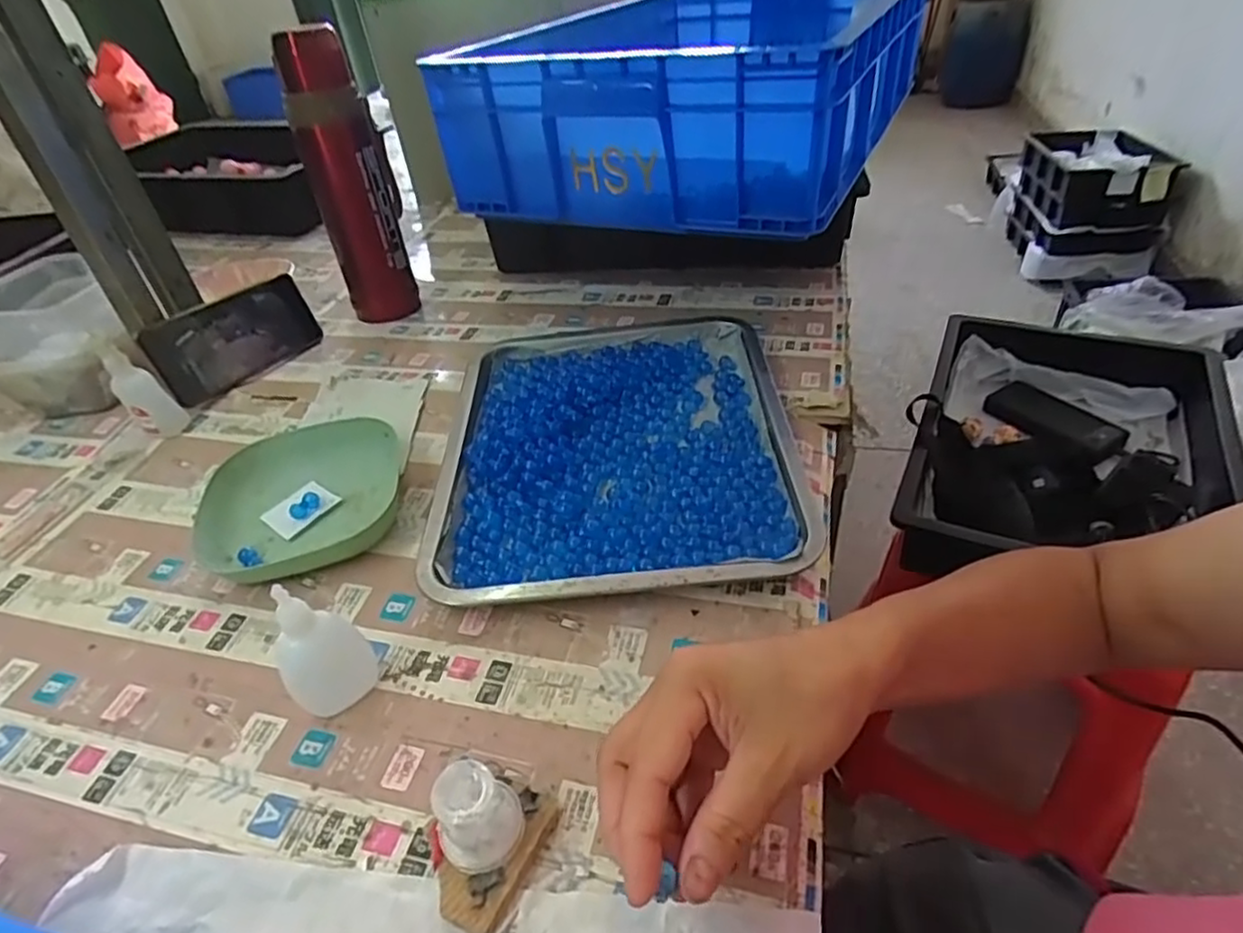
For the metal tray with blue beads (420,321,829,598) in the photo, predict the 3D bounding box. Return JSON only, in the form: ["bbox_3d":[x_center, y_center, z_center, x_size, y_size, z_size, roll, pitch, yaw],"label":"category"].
[{"bbox_3d":[-0.005,-0.028,0.538,0.263,0.032,0.328,-5,40,2],"label":"metal tray with blue beads"}]

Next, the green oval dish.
[{"bbox_3d":[-0.241,0.022,0.513,0.148,0.033,0.135,-21,42,-16],"label":"green oval dish"}]

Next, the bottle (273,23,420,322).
[{"bbox_3d":[-0.279,-0.289,0.701,0.082,0.272,0.063,-21,42,-16],"label":"bottle"}]

